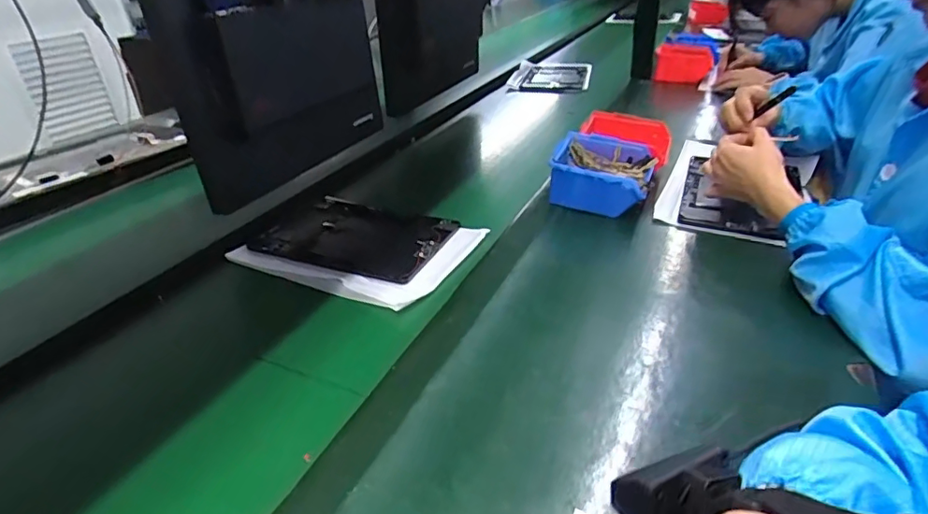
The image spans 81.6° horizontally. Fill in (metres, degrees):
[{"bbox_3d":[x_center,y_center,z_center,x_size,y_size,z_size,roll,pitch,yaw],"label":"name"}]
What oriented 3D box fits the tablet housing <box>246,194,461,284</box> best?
[{"bbox_3d":[-0.143,-0.029,0.692,0.240,0.011,0.151,13,33,25],"label":"tablet housing"}]

